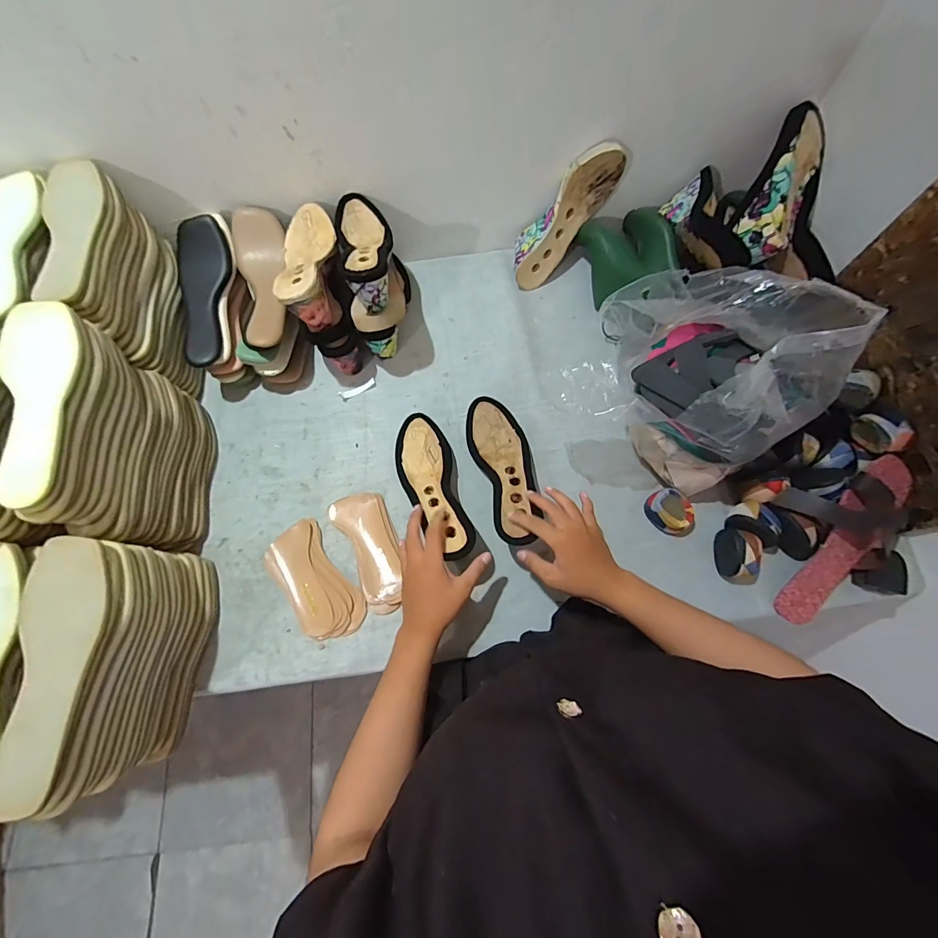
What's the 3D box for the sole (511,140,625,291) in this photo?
[{"bbox_3d":[0.152,-0.425,0.710,0.089,0.081,0.236,52,122,17],"label":"sole"}]

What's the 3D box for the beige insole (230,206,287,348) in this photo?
[{"bbox_3d":[-0.313,-0.295,0.638,0.077,0.049,0.224,-14,70,-3],"label":"beige insole"}]

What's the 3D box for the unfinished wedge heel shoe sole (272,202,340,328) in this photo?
[{"bbox_3d":[-0.235,-0.305,0.625,0.079,0.112,0.227,-14,70,-3],"label":"unfinished wedge heel shoe sole"}]

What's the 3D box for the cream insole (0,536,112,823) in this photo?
[{"bbox_3d":[-0.395,0.182,0.399,0.083,0.015,0.234,-13,67,-4],"label":"cream insole"}]

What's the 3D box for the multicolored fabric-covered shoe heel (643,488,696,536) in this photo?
[{"bbox_3d":[0.287,0.060,0.593,0.059,0.038,0.068,-16,70,-4],"label":"multicolored fabric-covered shoe heel"}]

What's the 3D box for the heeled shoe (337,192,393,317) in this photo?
[{"bbox_3d":[-0.151,-0.337,0.607,0.075,0.073,0.217,-17,70,-4],"label":"heeled shoe"}]

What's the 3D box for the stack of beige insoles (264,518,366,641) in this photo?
[{"bbox_3d":[-0.217,0.158,0.588,0.084,0.025,0.167,-36,72,-10],"label":"stack of beige insoles"}]

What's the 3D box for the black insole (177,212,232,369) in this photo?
[{"bbox_3d":[-0.414,-0.271,0.650,0.078,0.032,0.224,-3,88,1],"label":"black insole"}]

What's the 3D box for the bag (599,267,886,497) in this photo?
[{"bbox_3d":[0.299,-0.110,0.533,0.226,0.229,0.214,-25,71,-7],"label":"bag"}]

